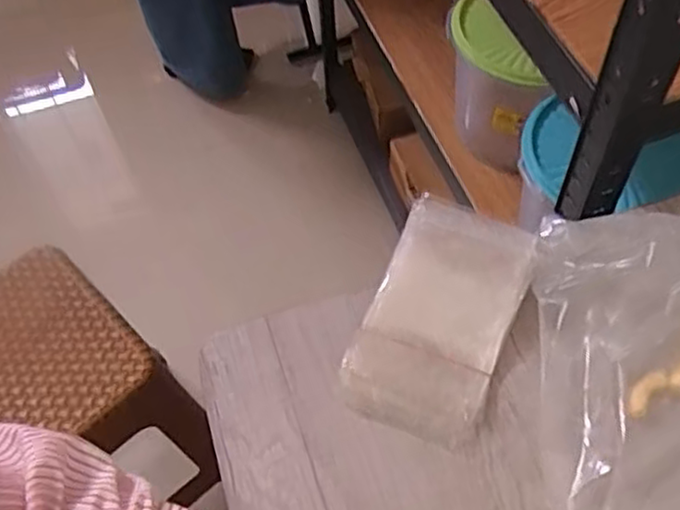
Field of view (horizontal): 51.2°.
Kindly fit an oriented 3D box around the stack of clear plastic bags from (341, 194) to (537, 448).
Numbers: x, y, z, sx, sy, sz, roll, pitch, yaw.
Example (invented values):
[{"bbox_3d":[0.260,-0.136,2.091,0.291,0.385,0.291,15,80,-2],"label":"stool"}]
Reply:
[{"bbox_3d":[0.076,0.048,0.548,0.104,0.021,0.178,20,77,18],"label":"stack of clear plastic bags"}]

